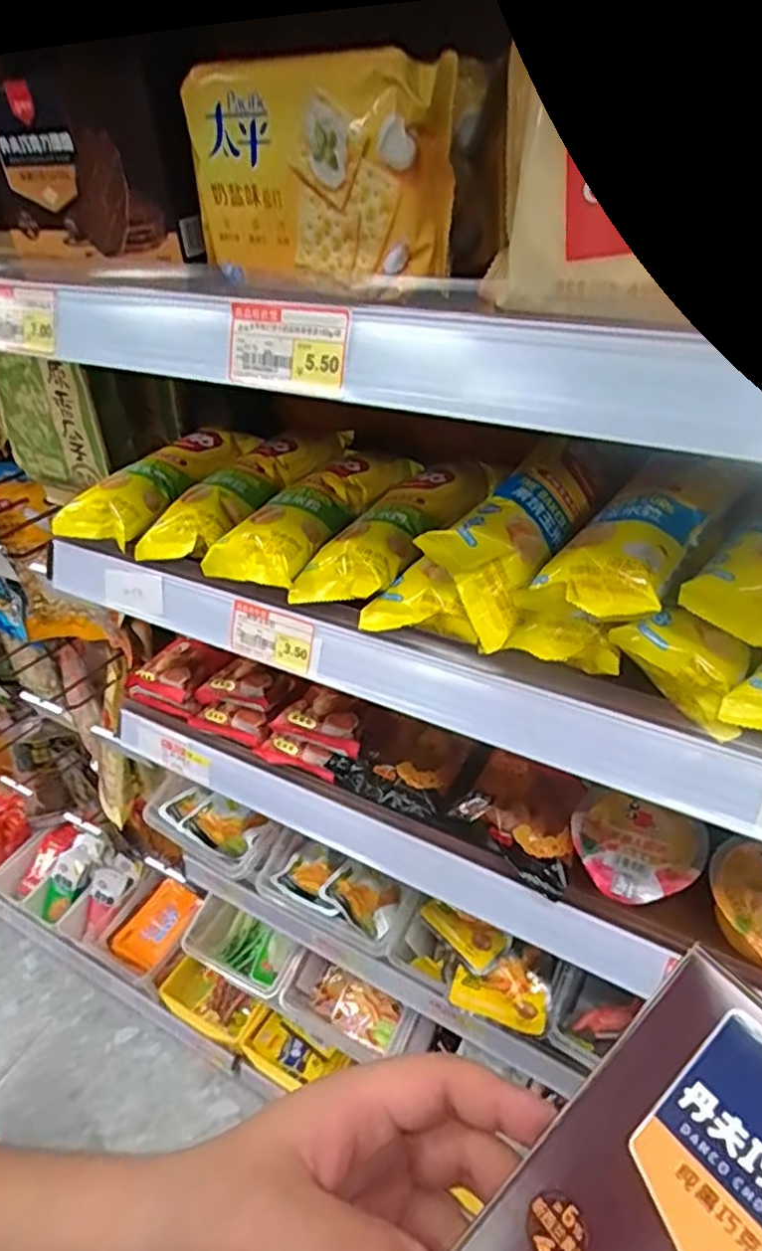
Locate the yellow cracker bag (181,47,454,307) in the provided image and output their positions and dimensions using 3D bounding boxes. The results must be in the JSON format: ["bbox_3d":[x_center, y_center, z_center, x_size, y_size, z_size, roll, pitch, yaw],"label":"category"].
[{"bbox_3d":[-0.034,-0.217,0.332,0.140,0.092,0.041,28,49,33],"label":"yellow cracker bag"}]

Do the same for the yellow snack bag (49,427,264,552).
[{"bbox_3d":[-0.174,-0.126,0.579,0.091,0.036,0.189,25,48,31],"label":"yellow snack bag"}]

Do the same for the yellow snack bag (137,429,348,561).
[{"bbox_3d":[-0.104,-0.121,0.566,0.062,0.039,0.214,20,45,28],"label":"yellow snack bag"}]

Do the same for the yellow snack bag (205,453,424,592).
[{"bbox_3d":[-0.047,-0.099,0.529,0.075,0.035,0.191,18,45,26],"label":"yellow snack bag"}]

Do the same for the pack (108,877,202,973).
[{"bbox_3d":[-0.408,0.544,1.238,0.119,0.033,0.146,21,46,28],"label":"pack"}]

